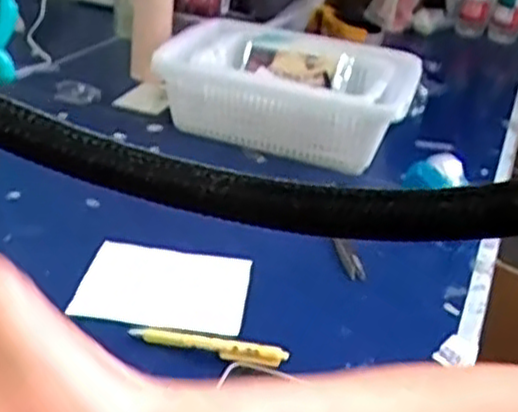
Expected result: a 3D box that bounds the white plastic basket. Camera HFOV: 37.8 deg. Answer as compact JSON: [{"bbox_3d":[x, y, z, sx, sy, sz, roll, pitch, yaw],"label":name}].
[{"bbox_3d":[0.046,-0.169,1.081,0.326,0.108,0.240,17,29,20],"label":"white plastic basket"}]

